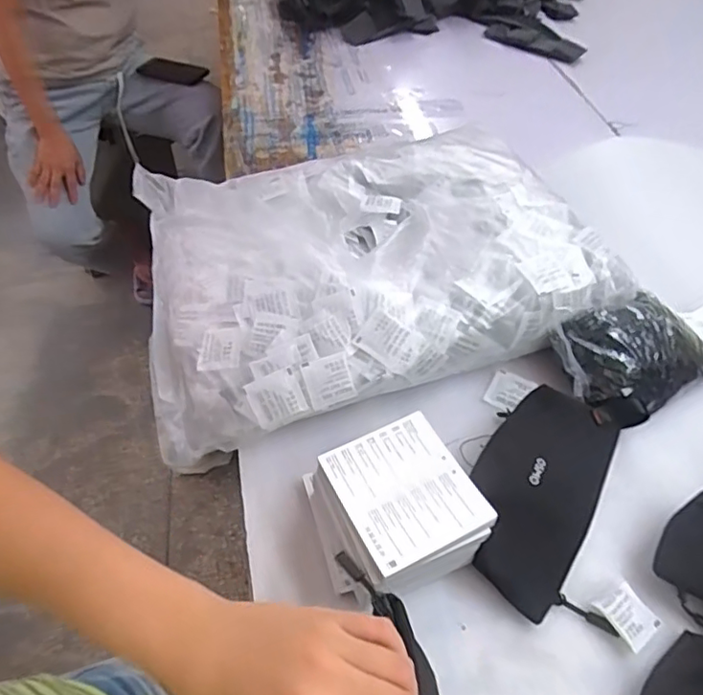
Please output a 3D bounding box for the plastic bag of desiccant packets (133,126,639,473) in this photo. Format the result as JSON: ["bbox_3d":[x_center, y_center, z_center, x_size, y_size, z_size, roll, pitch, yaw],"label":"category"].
[{"bbox_3d":[0.007,-0.092,0.601,0.440,0.102,0.336,-14,50,-12],"label":"plastic bag of desiccant packets"}]

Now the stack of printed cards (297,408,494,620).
[{"bbox_3d":[0.028,0.122,0.433,0.112,0.068,0.115,-19,51,-16],"label":"stack of printed cards"}]

